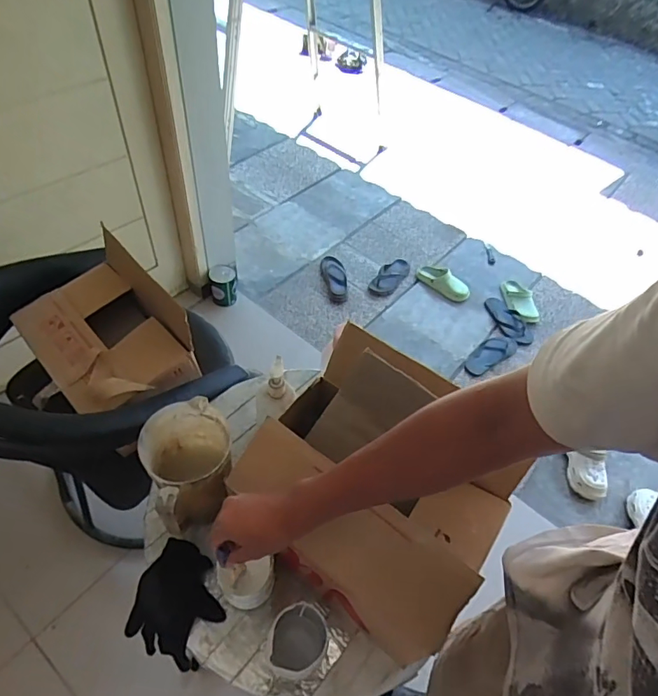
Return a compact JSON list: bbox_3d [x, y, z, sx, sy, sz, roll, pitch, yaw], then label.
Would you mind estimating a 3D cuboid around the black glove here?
[{"bbox_3d":[-0.245,0.420,0.786,0.147,0.078,0.155,3,52,-4],"label":"black glove"}]

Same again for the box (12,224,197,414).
[{"bbox_3d":[-0.482,-0.047,1.020,0.366,0.198,0.267,39,58,22],"label":"box"}]

